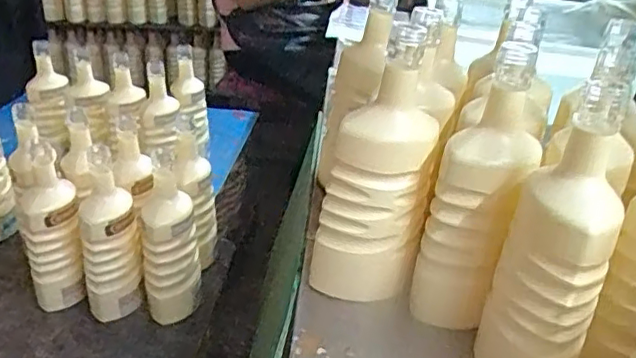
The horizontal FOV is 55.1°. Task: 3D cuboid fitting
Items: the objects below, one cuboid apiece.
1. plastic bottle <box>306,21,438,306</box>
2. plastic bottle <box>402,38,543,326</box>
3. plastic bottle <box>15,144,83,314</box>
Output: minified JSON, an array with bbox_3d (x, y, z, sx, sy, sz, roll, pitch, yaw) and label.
[{"bbox_3d":[0.058,-0.003,0.565,0.084,0.256,0.086,19,30,26],"label":"plastic bottle"},{"bbox_3d":[0.142,0.010,0.545,0.082,0.243,0.092,12,28,14],"label":"plastic bottle"},{"bbox_3d":[-0.379,0.074,0.862,0.076,0.231,0.072,-10,31,-22],"label":"plastic bottle"}]

